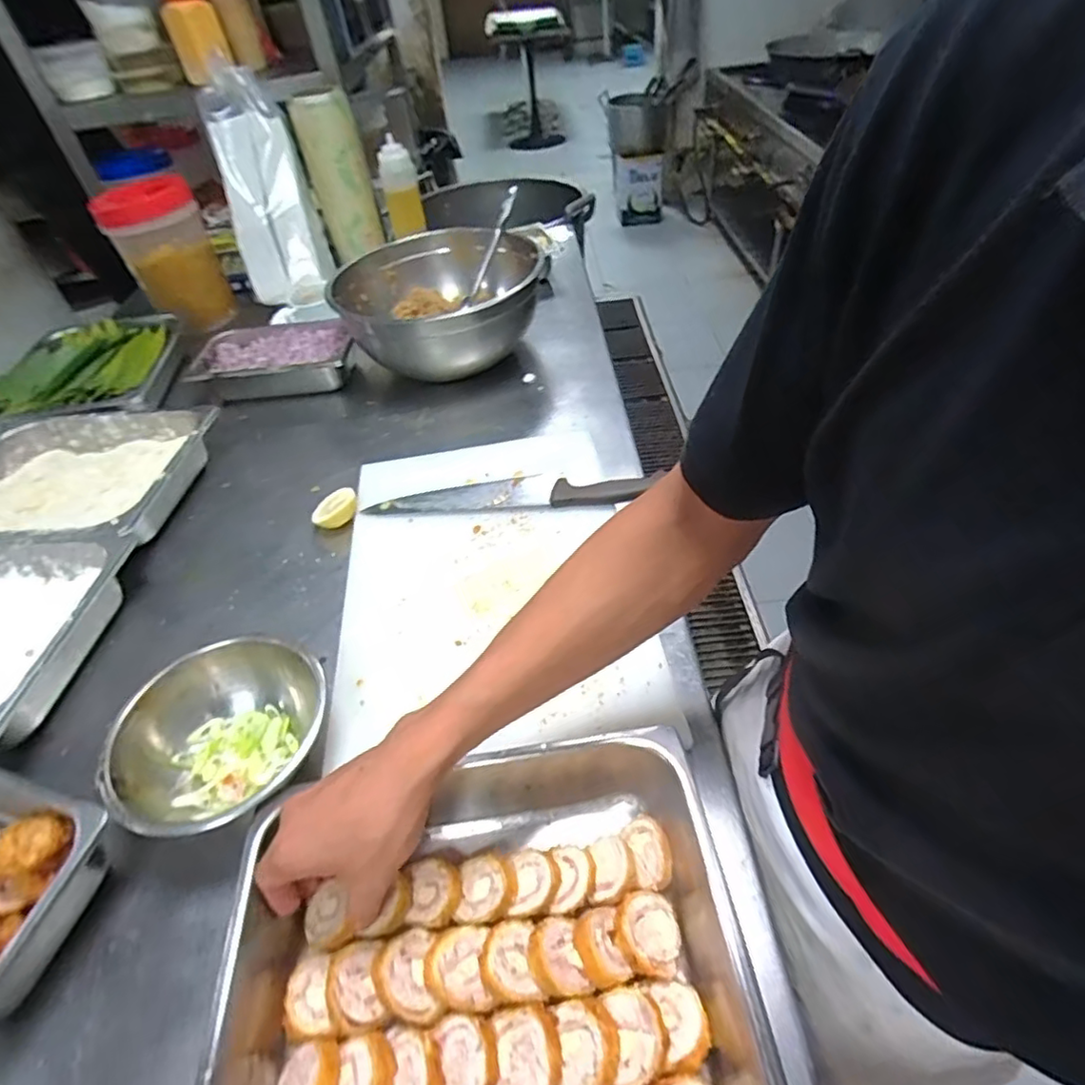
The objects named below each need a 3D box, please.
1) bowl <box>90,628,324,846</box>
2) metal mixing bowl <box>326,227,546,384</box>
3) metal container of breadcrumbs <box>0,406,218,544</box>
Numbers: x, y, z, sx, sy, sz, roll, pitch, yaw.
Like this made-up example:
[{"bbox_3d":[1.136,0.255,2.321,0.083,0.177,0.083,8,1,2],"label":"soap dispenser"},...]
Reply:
[{"bbox_3d":[-0.269,0.168,0.519,0.149,0.074,0.171,-4,45,3],"label":"bowl"},{"bbox_3d":[-0.147,-0.362,0.970,0.298,0.141,0.304,-4,45,4],"label":"metal mixing bowl"},{"bbox_3d":[-0.622,-0.085,0.818,0.343,0.068,0.268,-3,45,5],"label":"metal container of breadcrumbs"}]

